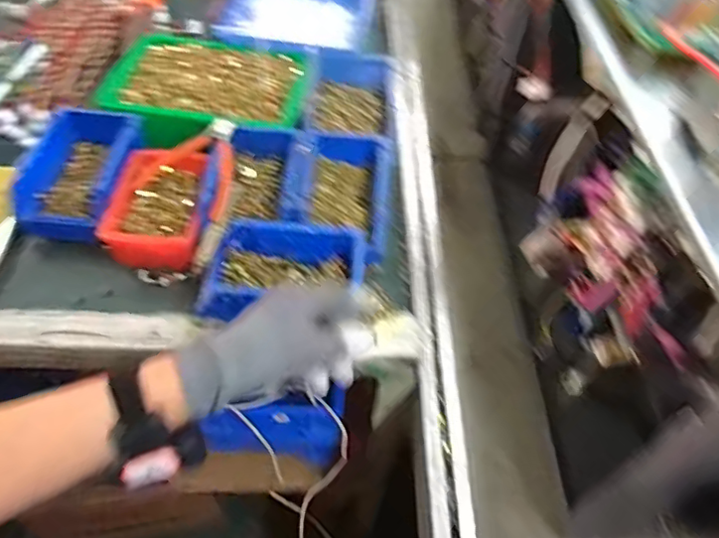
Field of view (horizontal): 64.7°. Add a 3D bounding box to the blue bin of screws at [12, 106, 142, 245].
[{"bbox_3d":[-0.325,-0.115,0.659,0.112,0.058,0.156,8,53,2],"label":"blue bin of screws"}]

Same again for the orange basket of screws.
[{"bbox_3d":[-0.207,-0.085,0.651,0.118,0.068,0.173,5,53,-1],"label":"orange basket of screws"}]

